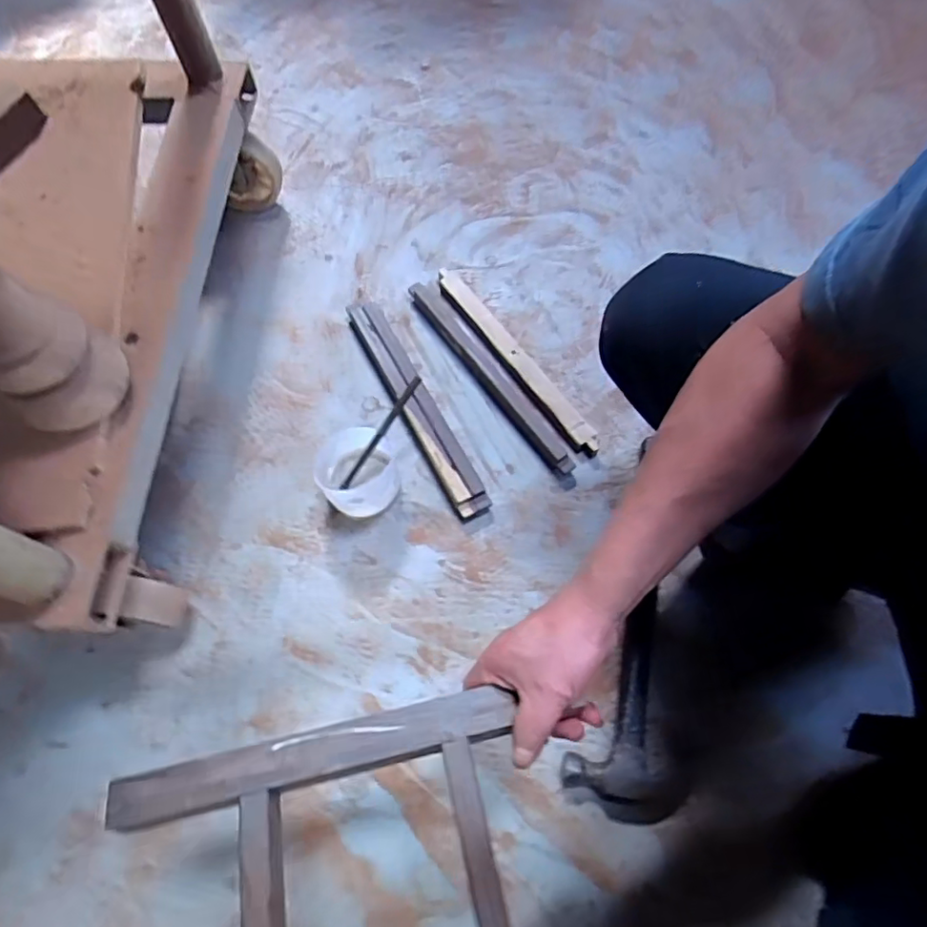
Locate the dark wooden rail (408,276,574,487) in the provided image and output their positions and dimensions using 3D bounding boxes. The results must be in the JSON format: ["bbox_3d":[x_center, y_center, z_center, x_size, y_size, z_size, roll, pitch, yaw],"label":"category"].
[{"bbox_3d":[0.037,-0.123,0.813,0.050,0.021,0.363,-30,69,-13],"label":"dark wooden rail"}]

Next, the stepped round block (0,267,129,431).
[{"bbox_3d":[-0.355,-0.099,0.495,0.069,0.143,0.088,-9,66,-4],"label":"stepped round block"}]

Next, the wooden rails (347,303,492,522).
[{"bbox_3d":[-0.067,-0.082,0.794,0.052,0.033,0.353,-26,68,-11],"label":"wooden rails"}]

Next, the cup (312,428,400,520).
[{"bbox_3d":[-0.130,0.012,0.728,0.085,0.092,0.090,0,65,0],"label":"cup"}]

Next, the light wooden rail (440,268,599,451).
[{"bbox_3d":[0.069,-0.153,0.822,0.037,0.013,0.343,-30,69,-13],"label":"light wooden rail"}]

